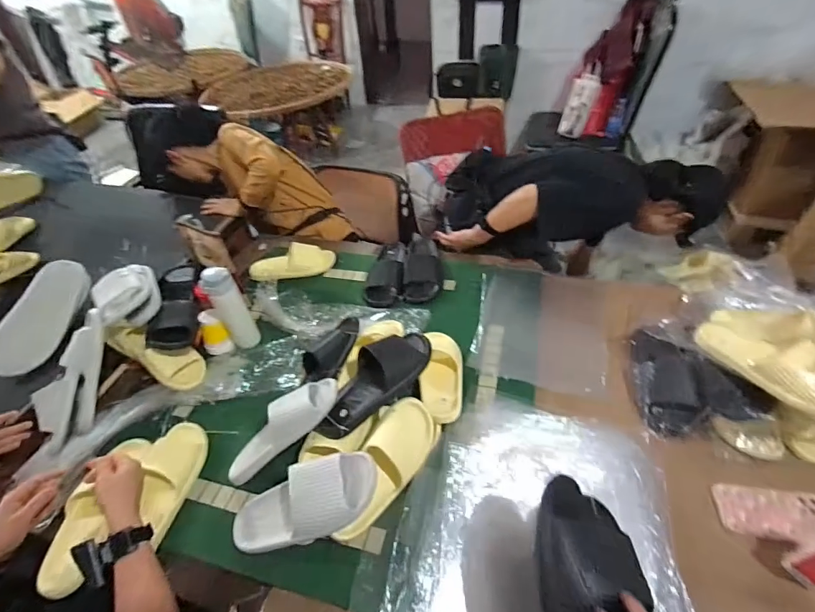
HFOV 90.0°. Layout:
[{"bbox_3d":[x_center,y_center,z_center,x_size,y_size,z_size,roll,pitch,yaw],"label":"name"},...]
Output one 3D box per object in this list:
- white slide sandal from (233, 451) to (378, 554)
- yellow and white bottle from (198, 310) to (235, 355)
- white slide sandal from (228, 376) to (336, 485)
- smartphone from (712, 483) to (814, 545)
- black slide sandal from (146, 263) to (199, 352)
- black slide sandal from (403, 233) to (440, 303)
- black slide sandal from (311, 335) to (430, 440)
[{"bbox_3d":[-0.175,0.335,0.695,0.264,0.062,0.121,-26,80,-7],"label":"white slide sandal"},{"bbox_3d":[-0.485,0.071,1.027,0.056,0.118,0.055,-8,45,-3],"label":"yellow and white bottle"},{"bbox_3d":[-0.246,0.227,0.769,0.259,0.064,0.085,-44,50,5],"label":"white slide sandal"},{"bbox_3d":[0.610,0.343,0.681,0.152,0.021,0.079,0,50,13],"label":"smartphone"},{"bbox_3d":[-0.600,-0.008,1.037,0.120,0.089,0.268,-19,46,-13],"label":"black slide sandal"},{"bbox_3d":[0.045,-0.126,1.166,0.107,0.060,0.261,0,45,5],"label":"black slide sandal"},{"bbox_3d":[-0.060,0.139,0.790,0.109,0.067,0.270,28,54,30],"label":"black slide sandal"}]

